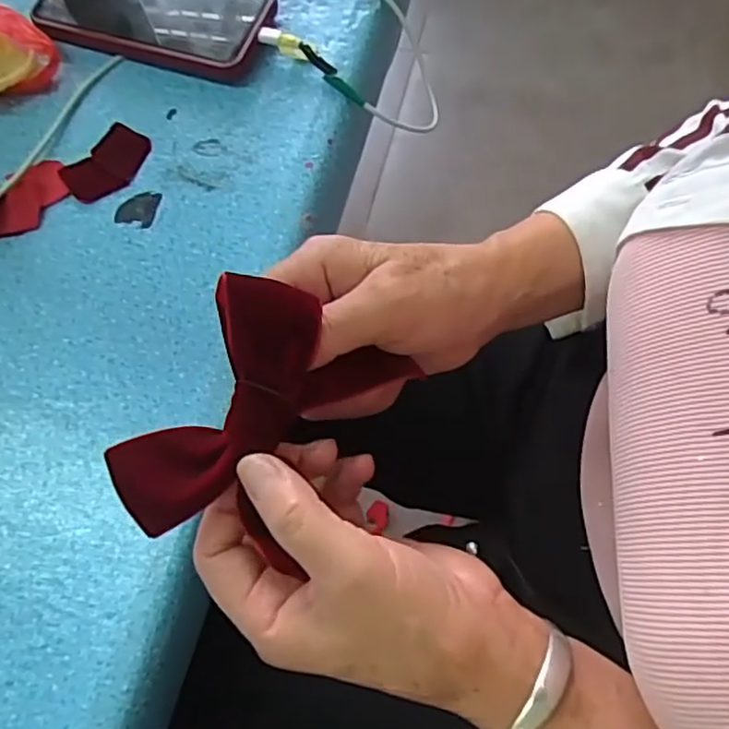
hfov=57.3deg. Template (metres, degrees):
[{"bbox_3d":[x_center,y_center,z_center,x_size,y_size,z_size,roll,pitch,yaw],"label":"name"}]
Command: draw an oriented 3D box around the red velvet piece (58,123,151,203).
[{"bbox_3d":[-0.166,-0.130,0.431,0.040,0.004,0.058,38,75,14],"label":"red velvet piece"}]

